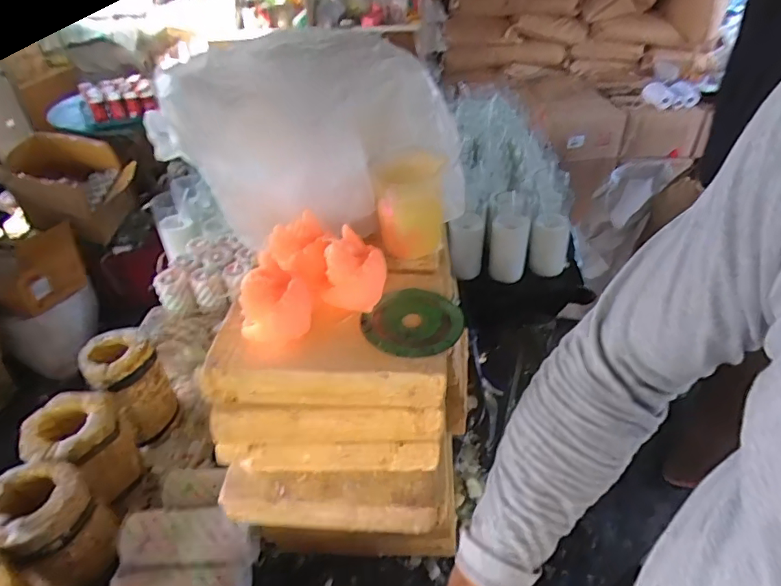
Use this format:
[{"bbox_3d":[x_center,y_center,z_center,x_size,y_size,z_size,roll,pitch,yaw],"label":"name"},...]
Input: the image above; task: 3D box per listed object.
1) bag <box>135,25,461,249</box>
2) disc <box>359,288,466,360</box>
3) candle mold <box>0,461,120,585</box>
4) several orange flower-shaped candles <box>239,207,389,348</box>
[{"bbox_3d":[-0.069,-0.158,0.511,0.295,0.191,0.100,-13,39,-15],"label":"bag"},{"bbox_3d":[0.023,0.026,0.460,0.085,0.006,0.095,23,43,28],"label":"disc"},{"bbox_3d":[-0.359,0.257,0.525,0.091,0.133,0.091,-1,37,1],"label":"candle mold"},{"bbox_3d":[-0.085,-0.016,0.466,0.140,0.063,0.105,-25,43,-28],"label":"several orange flower-shaped candles"}]

